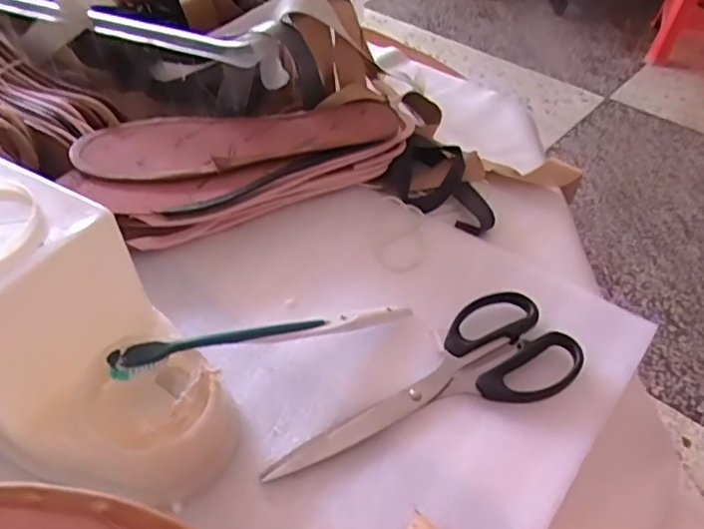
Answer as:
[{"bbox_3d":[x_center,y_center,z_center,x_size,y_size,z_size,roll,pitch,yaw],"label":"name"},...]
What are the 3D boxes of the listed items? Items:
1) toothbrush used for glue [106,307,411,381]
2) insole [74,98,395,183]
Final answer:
[{"bbox_3d":[-0.045,0.042,0.357,0.184,0.012,0.013,-7,44,-28],"label":"toothbrush used for glue"},{"bbox_3d":[-0.088,-0.099,0.483,0.253,0.013,0.078,-6,46,-7],"label":"insole"}]

